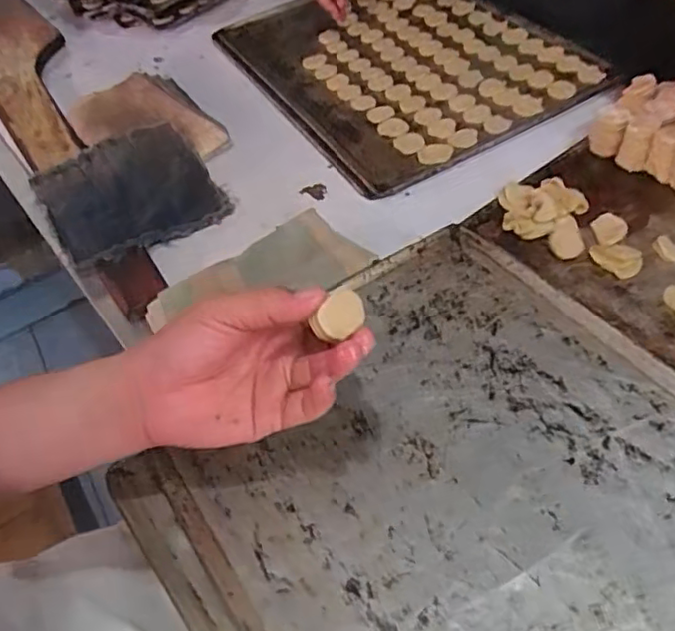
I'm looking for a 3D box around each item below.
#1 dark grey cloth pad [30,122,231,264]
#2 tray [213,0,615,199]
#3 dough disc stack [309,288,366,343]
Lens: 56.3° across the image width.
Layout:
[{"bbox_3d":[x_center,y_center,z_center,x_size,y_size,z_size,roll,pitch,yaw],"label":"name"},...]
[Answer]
[{"bbox_3d":[-0.225,-0.132,0.682,0.169,0.025,0.188,-27,51,-19],"label":"dark grey cloth pad"},{"bbox_3d":[0.072,-0.327,0.812,0.327,0.031,0.436,-28,50,-12],"label":"tray"},{"bbox_3d":[0.001,-0.001,0.345,0.027,0.012,0.022,-20,90,-3],"label":"dough disc stack"}]

